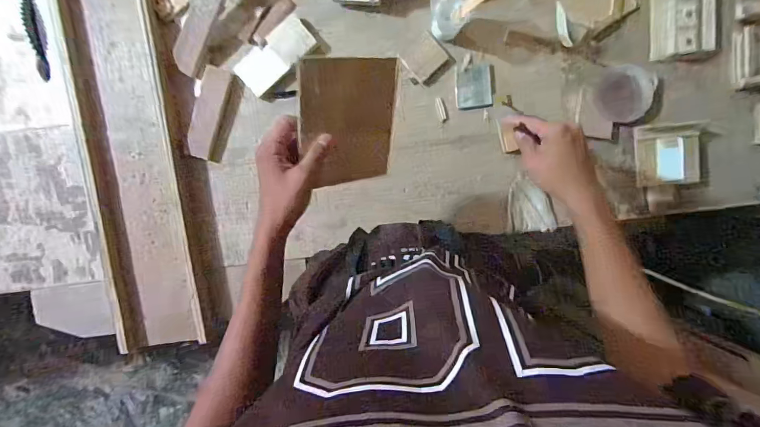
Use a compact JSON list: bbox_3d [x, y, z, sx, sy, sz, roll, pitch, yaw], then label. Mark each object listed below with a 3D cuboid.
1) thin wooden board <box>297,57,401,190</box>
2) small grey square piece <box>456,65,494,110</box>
[{"bbox_3d":[-0.036,-0.111,0.470,0.129,0.012,0.150,-14,120,-28],"label":"thin wooden board"},{"bbox_3d":[0.162,-0.217,0.655,0.061,0.006,0.070,-5,98,1],"label":"small grey square piece"}]

